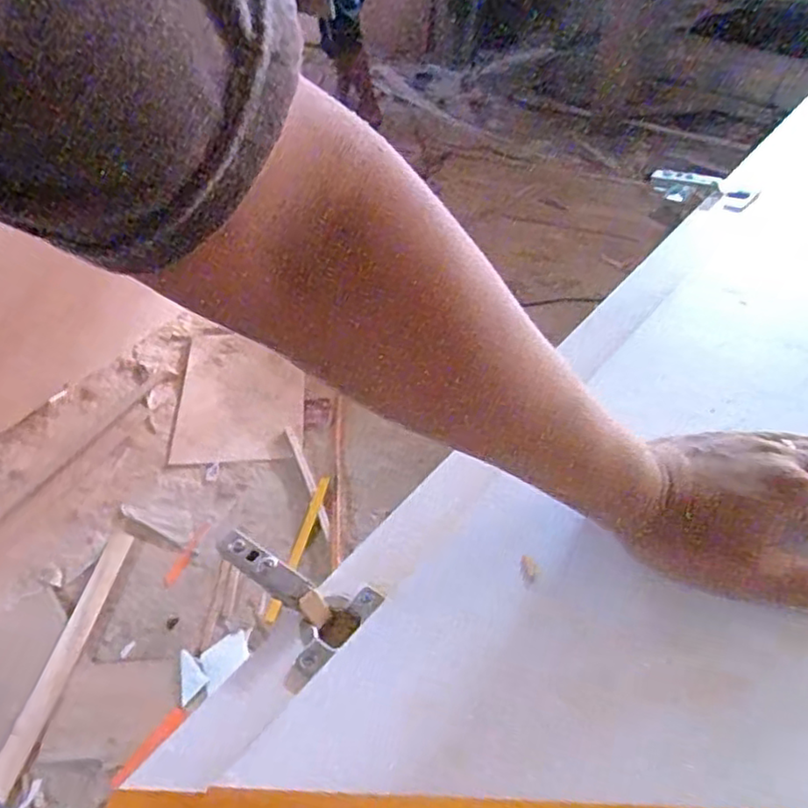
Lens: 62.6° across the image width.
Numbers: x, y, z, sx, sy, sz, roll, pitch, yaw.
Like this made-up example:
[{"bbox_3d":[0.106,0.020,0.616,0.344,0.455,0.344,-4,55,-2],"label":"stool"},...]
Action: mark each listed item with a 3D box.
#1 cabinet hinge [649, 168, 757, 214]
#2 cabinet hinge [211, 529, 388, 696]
[{"bbox_3d":[0.327,-0.236,0.735,0.045,0.034,0.104,-28,47,-25],"label":"cabinet hinge"},{"bbox_3d":[-0.073,0.110,0.389,0.106,0.016,0.069,28,50,30],"label":"cabinet hinge"}]

